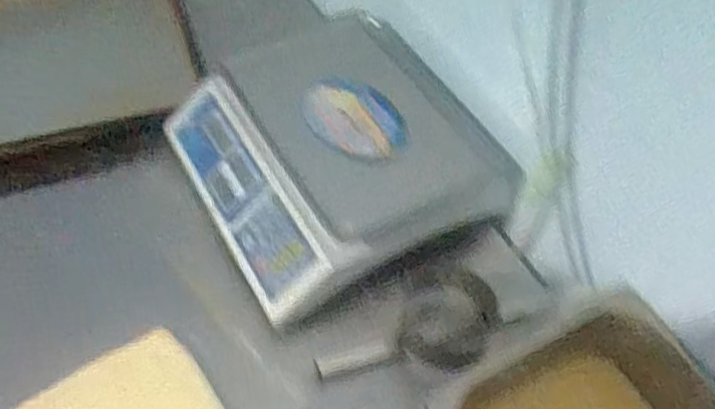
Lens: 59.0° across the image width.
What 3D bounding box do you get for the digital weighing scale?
[{"bbox_3d":[-0.033,-0.064,0.807,0.332,0.134,0.353,-24,59,-19],"label":"digital weighing scale"}]

